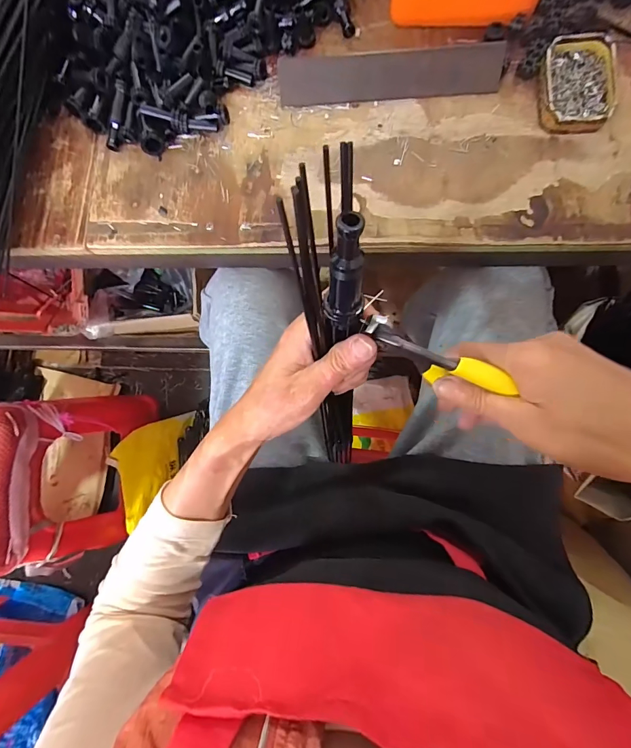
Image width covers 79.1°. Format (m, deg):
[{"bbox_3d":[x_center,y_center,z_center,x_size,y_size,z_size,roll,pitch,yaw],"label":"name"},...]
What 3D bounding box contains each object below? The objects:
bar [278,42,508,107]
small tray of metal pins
[{"bbox_3d":[0.072,-0.297,0.382,0.216,0.039,0.007,1,41,6],"label":"bar"},{"bbox_3d":[0.248,-0.273,0.361,0.062,0.022,0.086,2,82,5],"label":"small tray of metal pins"}]

